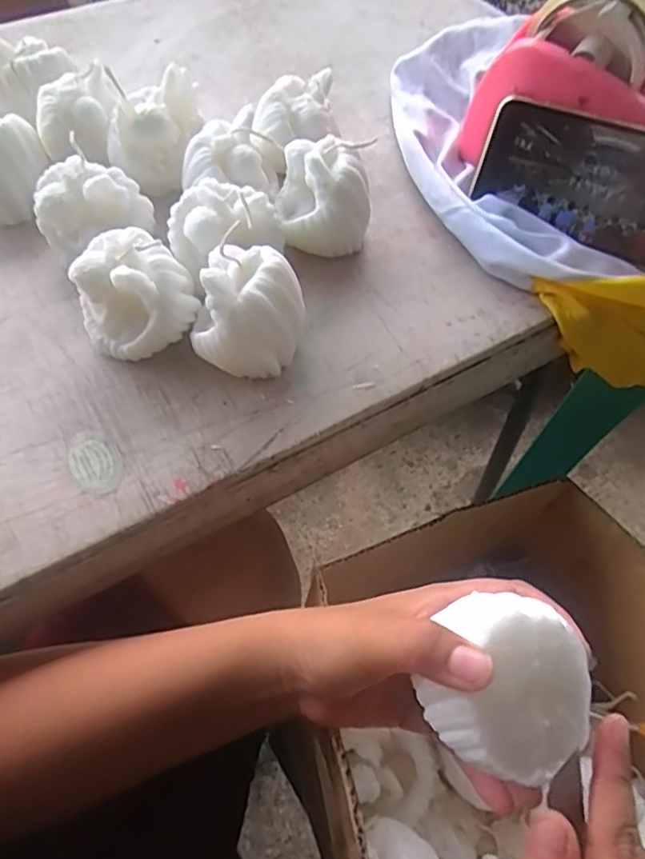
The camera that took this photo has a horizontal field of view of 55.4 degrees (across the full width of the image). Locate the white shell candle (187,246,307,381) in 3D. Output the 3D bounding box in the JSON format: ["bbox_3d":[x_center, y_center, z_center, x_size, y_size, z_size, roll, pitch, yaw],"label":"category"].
[{"bbox_3d":[-0.042,-0.065,0.343,0.059,0.058,0.053,13,57,7],"label":"white shell candle"}]

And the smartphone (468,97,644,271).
[{"bbox_3d":[0.177,-0.159,0.398,0.154,0.074,0.004,26,28,20],"label":"smartphone"}]

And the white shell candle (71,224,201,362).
[{"bbox_3d":[-0.107,-0.078,0.348,0.061,0.054,0.053,-28,62,-18],"label":"white shell candle"}]

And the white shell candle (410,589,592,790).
[{"bbox_3d":[0.072,0.099,0.243,0.056,0.032,0.060,13,86,-10],"label":"white shell candle"}]

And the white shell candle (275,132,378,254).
[{"bbox_3d":[0.000,-0.150,0.397,0.061,0.056,0.055,2,57,0],"label":"white shell candle"}]

